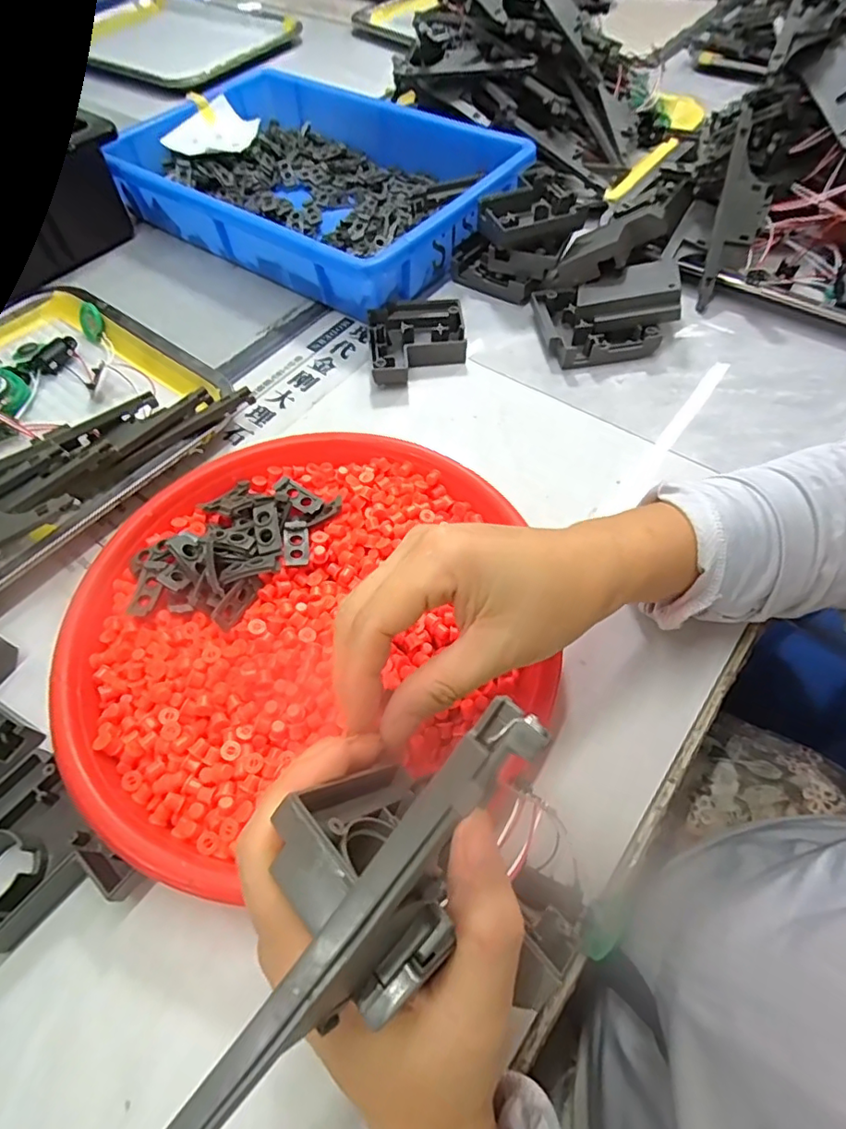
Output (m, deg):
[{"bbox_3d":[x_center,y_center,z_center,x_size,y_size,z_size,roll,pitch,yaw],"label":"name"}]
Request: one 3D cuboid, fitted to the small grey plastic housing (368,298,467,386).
[{"bbox_3d":[-0.004,-0.175,0.433,0.074,0.020,0.085,-6,59,0],"label":"small grey plastic housing"}]

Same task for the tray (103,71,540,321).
[{"bbox_3d":[-0.107,-0.373,0.536,0.369,0.060,0.247,32,66,20],"label":"tray"}]

